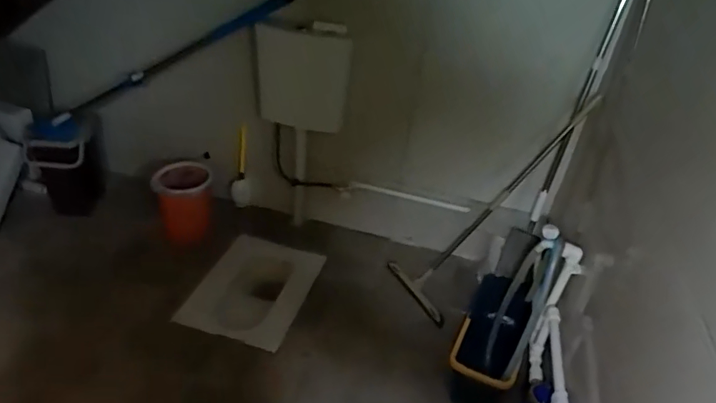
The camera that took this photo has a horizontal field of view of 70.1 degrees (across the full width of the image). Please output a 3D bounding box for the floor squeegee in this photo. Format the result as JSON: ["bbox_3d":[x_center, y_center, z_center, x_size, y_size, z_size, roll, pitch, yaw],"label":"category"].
[{"bbox_3d":[0.494,0.021,1.787,0.103,0.943,0.287,27,22,-33],"label":"floor squeegee"}]

